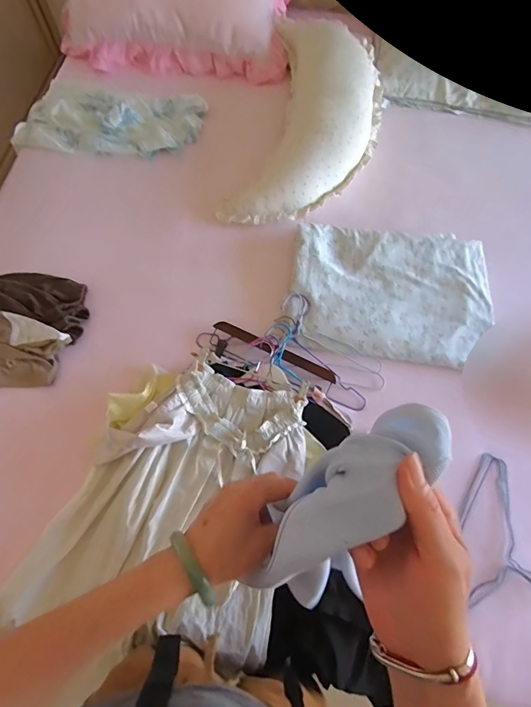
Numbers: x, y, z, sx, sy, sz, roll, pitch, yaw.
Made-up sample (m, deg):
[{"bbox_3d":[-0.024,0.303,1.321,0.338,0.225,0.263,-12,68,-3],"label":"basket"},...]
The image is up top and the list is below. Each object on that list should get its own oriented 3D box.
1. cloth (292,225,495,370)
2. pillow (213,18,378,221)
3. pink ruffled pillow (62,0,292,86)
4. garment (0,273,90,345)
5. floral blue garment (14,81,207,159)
[{"bbox_3d":[0.309,-0.155,0.977,0.477,0.043,0.335,8,68,2],"label":"cloth"},{"bbox_3d":[0.147,-0.710,1.163,0.368,0.142,0.796,14,69,5],"label":"pillow"},{"bbox_3d":[-0.287,-1.178,1.284,0.737,0.241,0.439,6,68,1],"label":"pink ruffled pillow"},{"bbox_3d":[-0.605,-0.136,0.980,0.360,0.065,0.156,12,68,4],"label":"garment"},{"bbox_3d":[-0.470,-0.720,1.222,0.551,0.048,0.283,5,68,1],"label":"floral blue garment"}]

